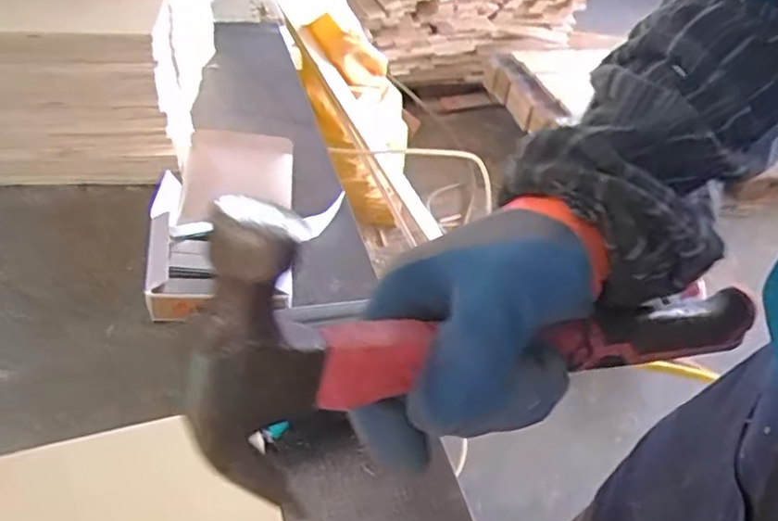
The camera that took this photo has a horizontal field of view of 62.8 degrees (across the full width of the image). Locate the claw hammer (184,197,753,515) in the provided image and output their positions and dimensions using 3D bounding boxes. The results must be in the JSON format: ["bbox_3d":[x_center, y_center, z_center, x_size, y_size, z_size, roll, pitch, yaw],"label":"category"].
[{"bbox_3d":[0.067,0.042,0.287,0.313,0.108,0.027,3,36,-34],"label":"claw hammer"}]

